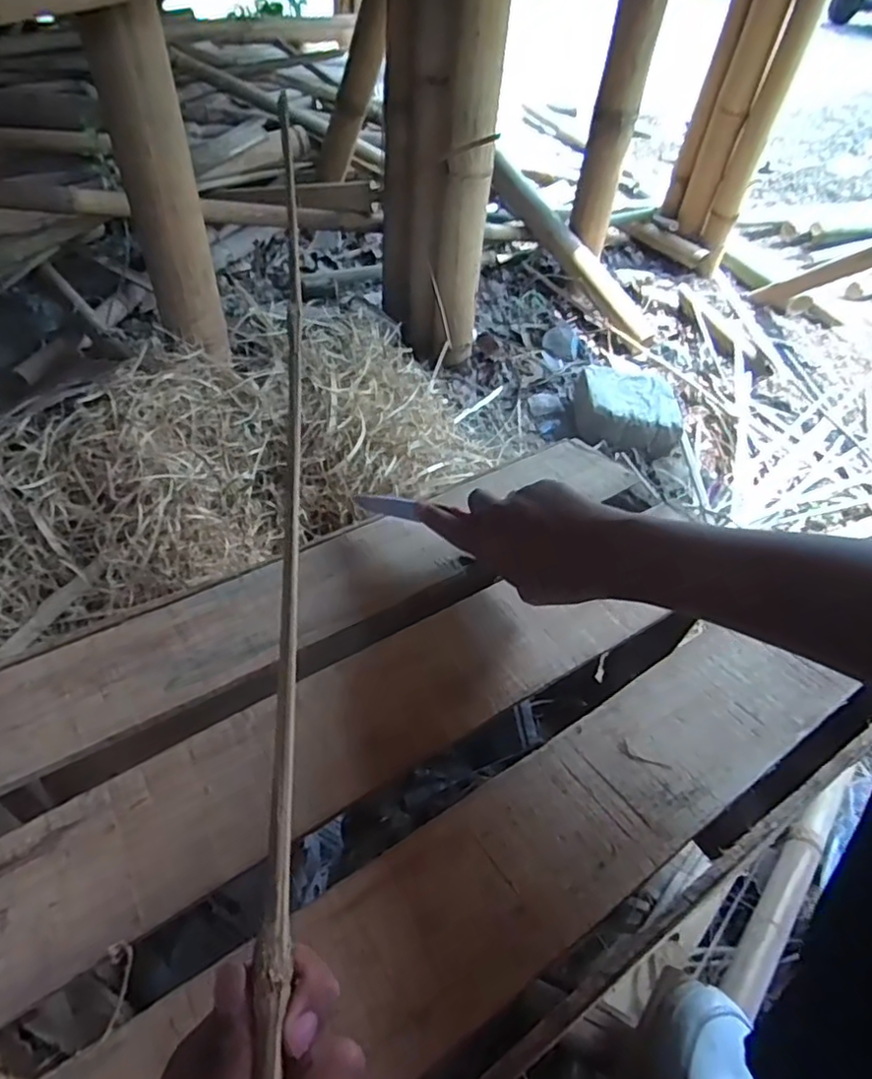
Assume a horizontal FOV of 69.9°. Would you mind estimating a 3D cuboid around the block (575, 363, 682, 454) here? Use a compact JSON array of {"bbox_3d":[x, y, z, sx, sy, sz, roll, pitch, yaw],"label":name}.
[{"bbox_3d":[0.406,-0.280,1.339,0.226,0.076,0.213,15,47,7],"label":"block"}]

